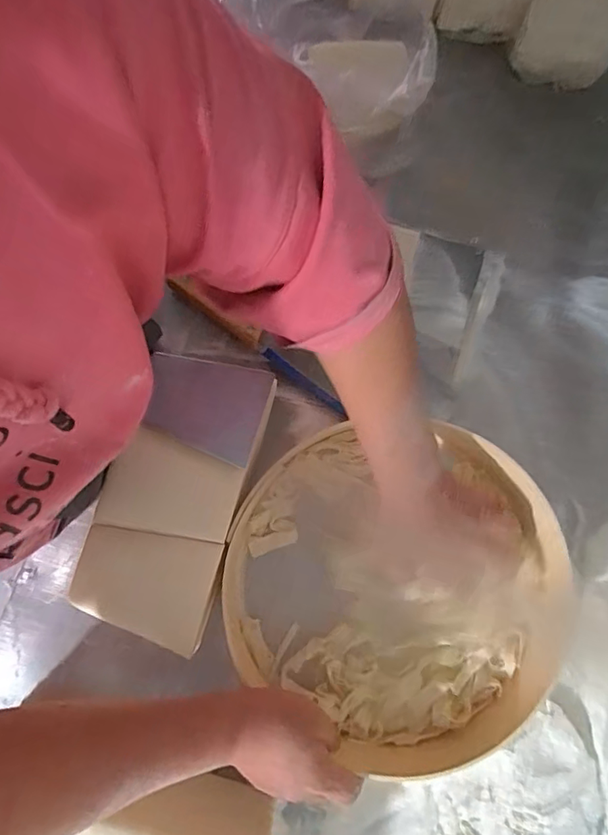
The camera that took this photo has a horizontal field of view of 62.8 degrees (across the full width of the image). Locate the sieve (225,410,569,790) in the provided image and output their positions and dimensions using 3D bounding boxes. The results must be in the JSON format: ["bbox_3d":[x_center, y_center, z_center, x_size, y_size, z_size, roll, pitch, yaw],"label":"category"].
[{"bbox_3d":[0.090,0.153,0.454,0.314,0.064,0.285,1,79,-1],"label":"sieve"}]

